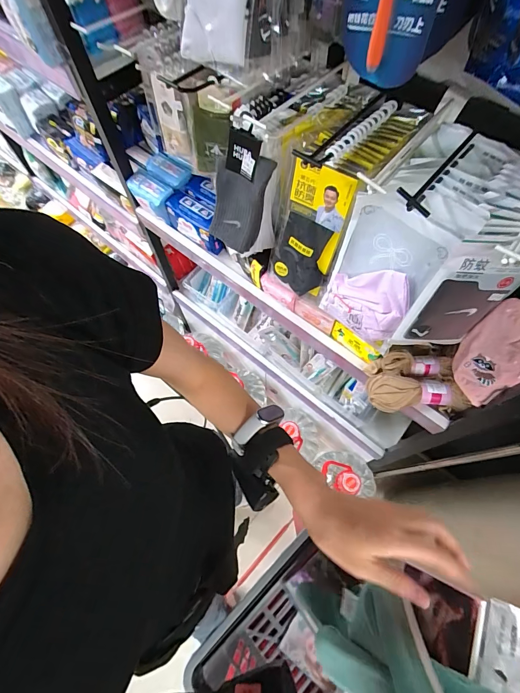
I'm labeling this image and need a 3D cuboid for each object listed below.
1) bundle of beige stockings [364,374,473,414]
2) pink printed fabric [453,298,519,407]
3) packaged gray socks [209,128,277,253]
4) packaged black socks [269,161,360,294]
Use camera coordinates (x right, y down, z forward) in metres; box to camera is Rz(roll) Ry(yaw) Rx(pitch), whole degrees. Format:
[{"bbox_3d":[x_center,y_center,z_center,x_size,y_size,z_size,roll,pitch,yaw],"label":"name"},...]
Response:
[{"bbox_3d":[0.281,0.085,0.619,0.157,0.037,0.064,0,65,2],"label":"bundle of beige stockings"},{"bbox_3d":[0.343,0.017,0.494,0.027,0.166,0.096,-29,67,-28],"label":"pink printed fabric"},{"bbox_3d":[-0.036,-0.255,0.576,0.097,0.187,0.024,40,53,13],"label":"packaged gray socks"},{"bbox_3d":[0.078,-0.173,0.547,0.106,0.239,0.021,36,60,10],"label":"packaged black socks"}]

